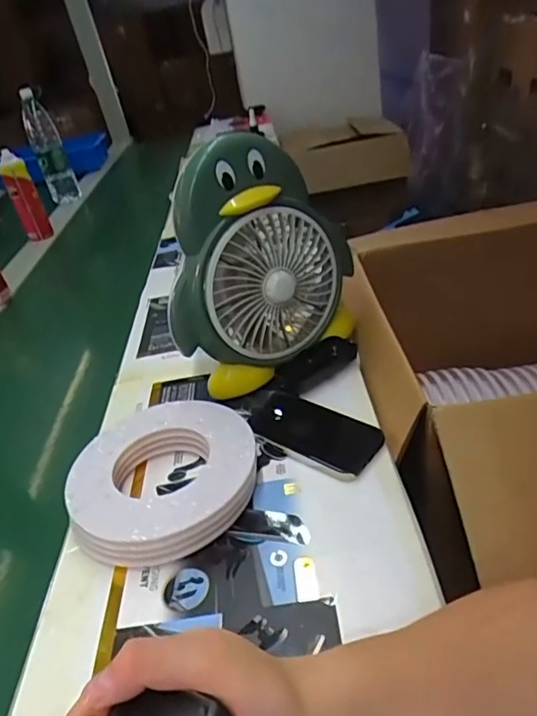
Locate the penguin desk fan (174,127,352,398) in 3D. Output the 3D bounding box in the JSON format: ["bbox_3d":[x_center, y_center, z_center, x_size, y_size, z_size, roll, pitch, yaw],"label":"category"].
[{"bbox_3d":[-0.011,-0.121,0.685,0.259,0.286,0.104,-21,34,-16],"label":"penguin desk fan"}]

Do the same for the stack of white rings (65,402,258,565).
[{"bbox_3d":[-0.107,0.122,0.572,0.187,0.041,0.193,-5,33,8],"label":"stack of white rings"}]

